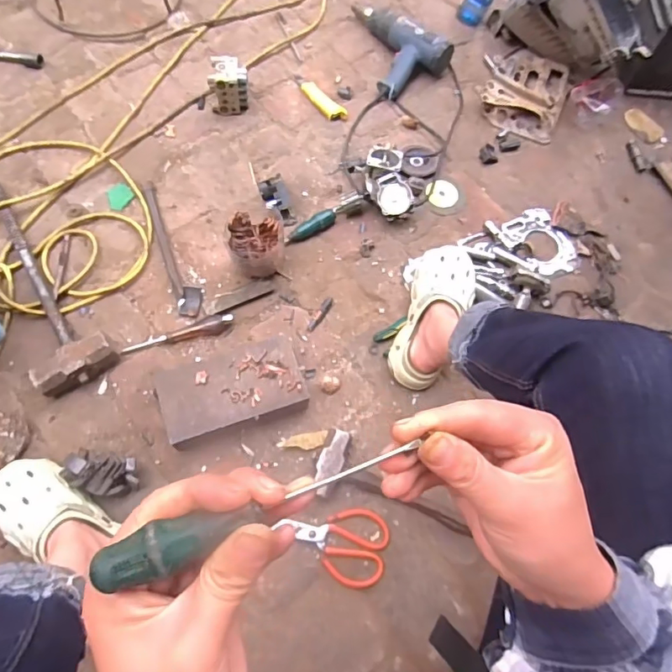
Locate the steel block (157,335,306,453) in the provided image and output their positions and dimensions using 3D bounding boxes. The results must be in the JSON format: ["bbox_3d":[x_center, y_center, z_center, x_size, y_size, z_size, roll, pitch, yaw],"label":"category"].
[{"bbox_3d":[-0.169,0.091,0.828,0.227,0.067,0.125,-17,72,-10],"label":"steel block"}]

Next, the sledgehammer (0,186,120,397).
[{"bbox_3d":[-0.547,-0.115,0.887,0.128,0.049,0.473,-32,75,-14],"label":"sledgehammer"}]

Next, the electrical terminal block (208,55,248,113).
[{"bbox_3d":[-0.224,-0.525,1.051,0.079,0.086,0.081,-8,70,-6],"label":"electrical terminal block"}]

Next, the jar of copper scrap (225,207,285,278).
[{"bbox_3d":[-0.143,-0.167,0.899,0.098,0.124,0.114,-13,71,-8],"label":"jar of copper scrap"}]

